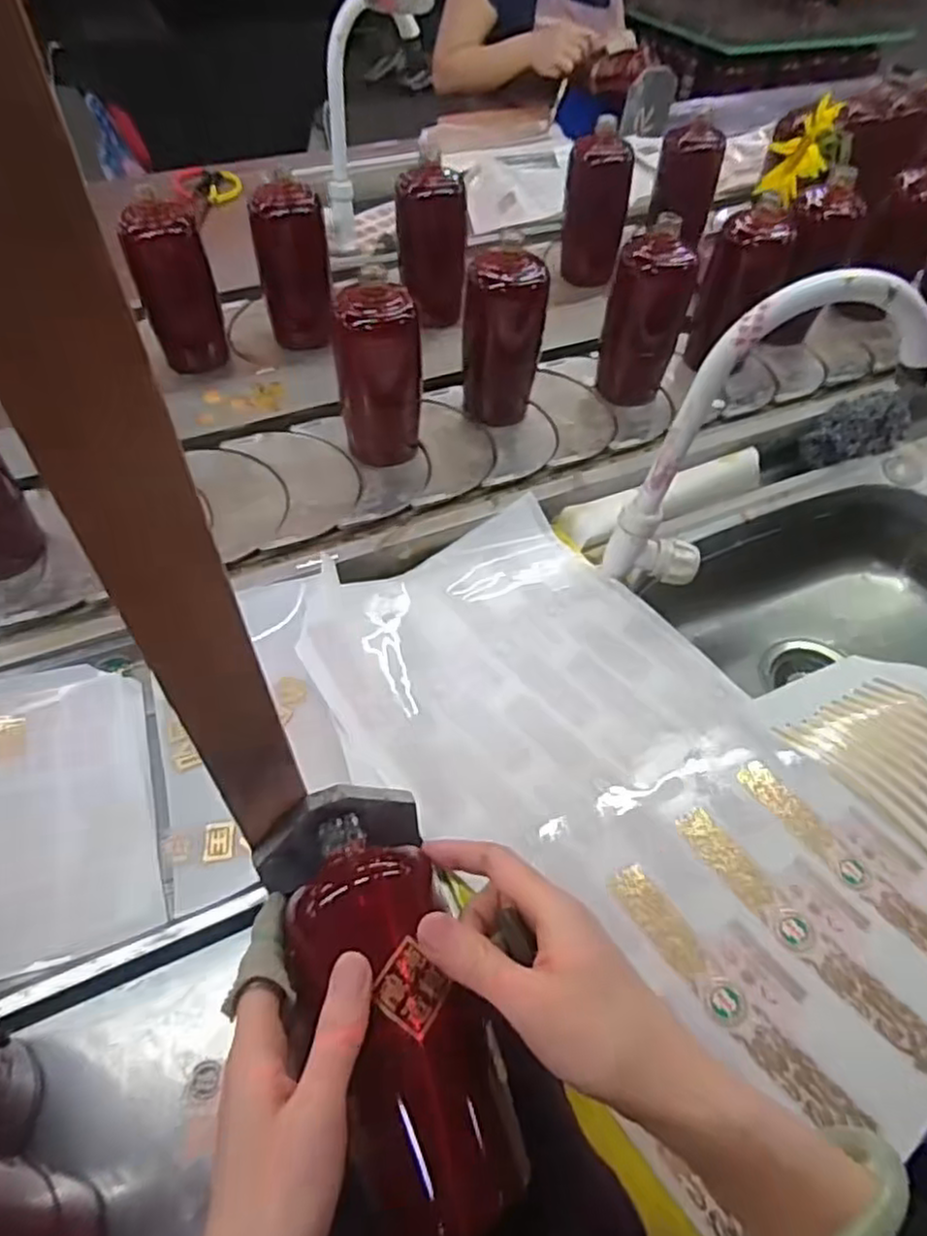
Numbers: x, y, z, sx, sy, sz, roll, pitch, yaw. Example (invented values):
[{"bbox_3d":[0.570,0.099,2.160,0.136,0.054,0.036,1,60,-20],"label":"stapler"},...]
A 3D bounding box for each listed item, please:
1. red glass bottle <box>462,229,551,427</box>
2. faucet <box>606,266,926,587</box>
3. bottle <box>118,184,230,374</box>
[{"bbox_3d":[0.042,-0.291,0.728,0.070,0.184,0.058,-26,58,-21],"label":"red glass bottle"},{"bbox_3d":[0.239,-0.136,0.558,0.208,0.265,0.050,-13,54,-12],"label":"faucet"},{"bbox_3d":[-0.317,-0.360,0.782,0.078,0.180,0.076,-1,52,-3],"label":"bottle"}]

